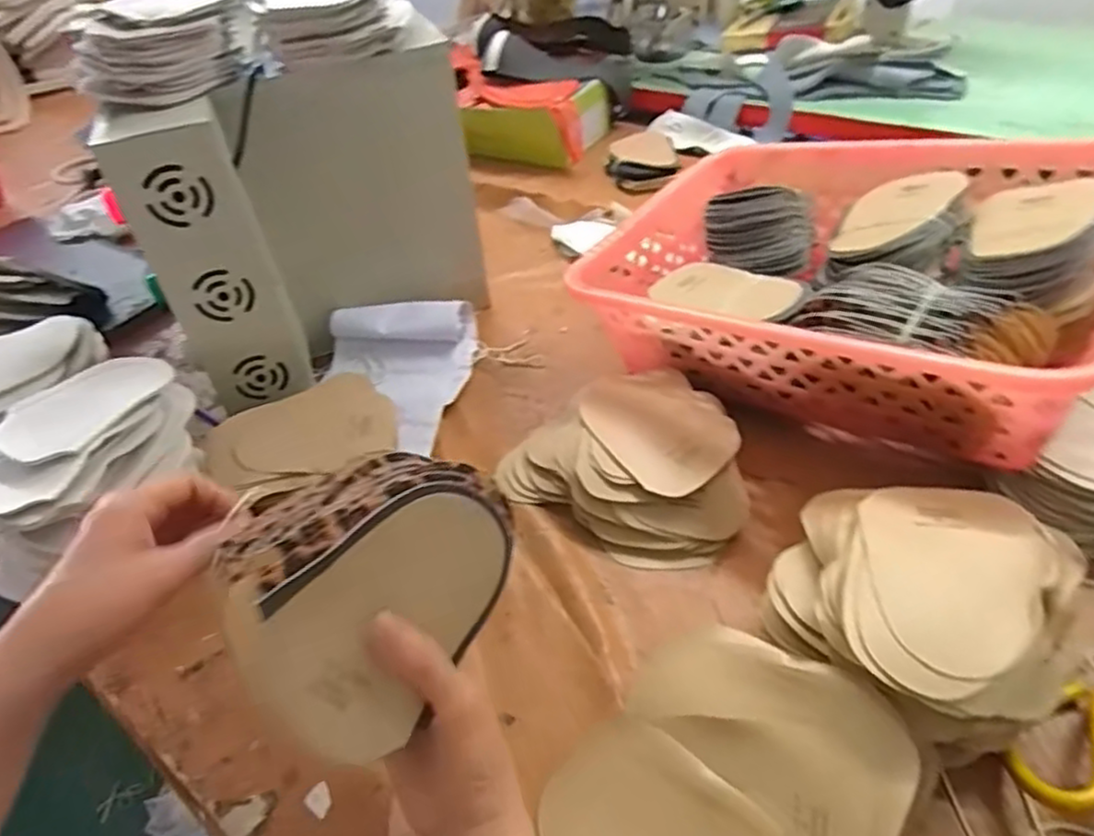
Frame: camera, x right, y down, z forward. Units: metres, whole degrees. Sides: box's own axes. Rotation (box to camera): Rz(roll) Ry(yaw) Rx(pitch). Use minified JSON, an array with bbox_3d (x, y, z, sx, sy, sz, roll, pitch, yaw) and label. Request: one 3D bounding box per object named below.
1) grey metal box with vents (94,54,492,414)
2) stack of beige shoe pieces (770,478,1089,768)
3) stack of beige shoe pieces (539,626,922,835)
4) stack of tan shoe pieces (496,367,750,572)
[{"bbox_3d":[-0.206,-0.175,0.670,0.290,0.256,0.134,-15,44,-8],"label":"grey metal box with vents"},{"bbox_3d":[0.223,0.115,0.446,0.146,0.096,0.168,-33,49,-25],"label":"stack of beige shoe pieces"},{"bbox_3d":[0.090,0.212,0.395,0.162,0.057,0.193,26,53,31],"label":"stack of beige shoe pieces"},{"bbox_3d":[0.073,0.028,0.601,0.199,0.047,0.165,22,50,27],"label":"stack of tan shoe pieces"}]

